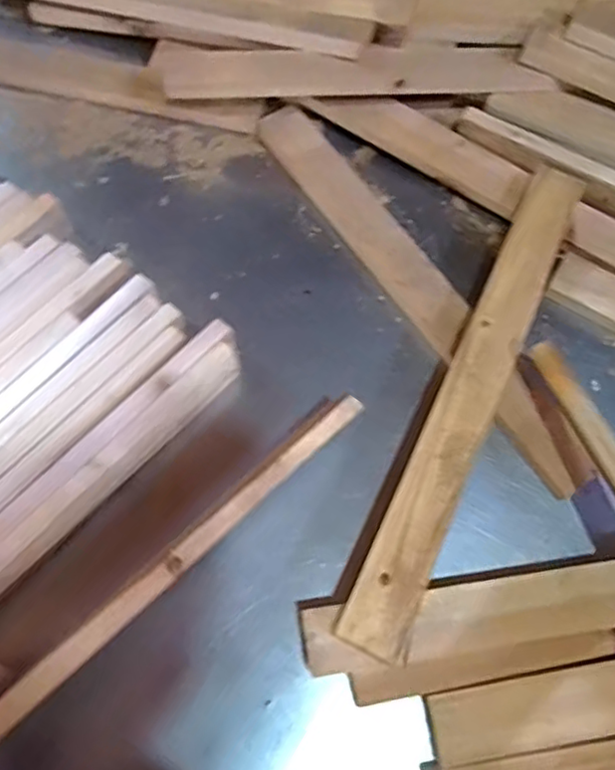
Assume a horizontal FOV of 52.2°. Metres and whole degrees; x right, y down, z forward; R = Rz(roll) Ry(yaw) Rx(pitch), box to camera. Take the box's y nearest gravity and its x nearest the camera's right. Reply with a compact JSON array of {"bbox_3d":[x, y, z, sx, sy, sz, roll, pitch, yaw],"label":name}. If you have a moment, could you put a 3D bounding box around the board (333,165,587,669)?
[{"bbox_3d":[0.150,-0.007,0.549,0.051,0.018,0.487,25,69,9],"label":"board"}]

